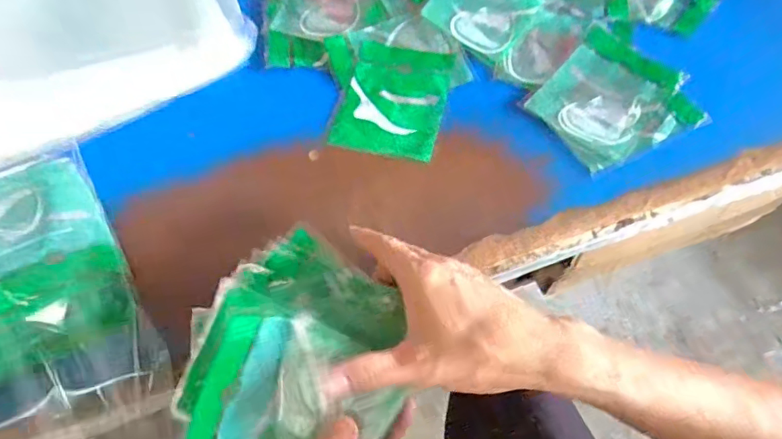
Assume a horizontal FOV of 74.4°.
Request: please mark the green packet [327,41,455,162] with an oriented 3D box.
[{"bbox_3d":[0.004,-0.122,0.520,0.102,0.009,0.130,12,63,9],"label":"green packet"}]

